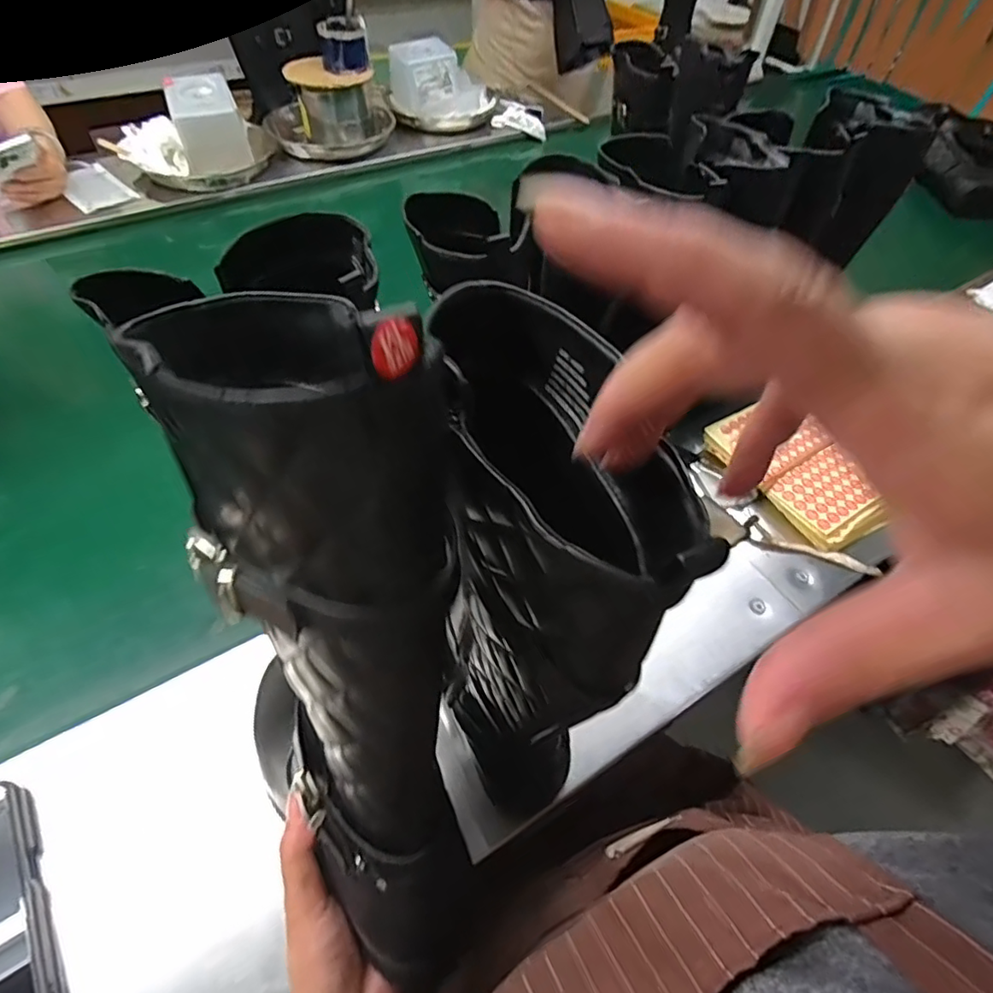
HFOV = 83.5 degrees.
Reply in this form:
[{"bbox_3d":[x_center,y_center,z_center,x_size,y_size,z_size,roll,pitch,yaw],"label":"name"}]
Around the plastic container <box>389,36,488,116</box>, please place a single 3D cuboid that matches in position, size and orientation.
[{"bbox_3d":[-0.117,-0.872,1.172,0.188,0.131,0.090,-26,58,-21],"label":"plastic container"}]

